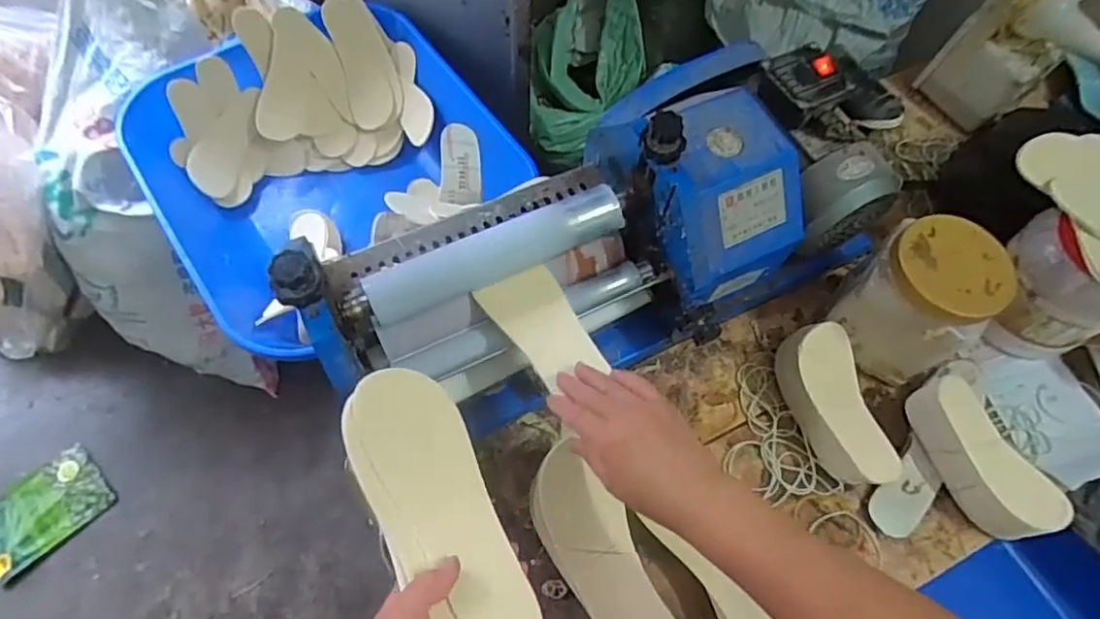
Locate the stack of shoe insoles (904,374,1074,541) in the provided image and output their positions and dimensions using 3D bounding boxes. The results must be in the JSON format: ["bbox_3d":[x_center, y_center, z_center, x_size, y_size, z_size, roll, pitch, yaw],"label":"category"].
[{"bbox_3d":[0.459,0.160,0.659,0.069,0.072,0.169,-30,69,-11],"label":"stack of shoe insoles"}]

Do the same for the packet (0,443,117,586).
[{"bbox_3d":[-1.077,0.426,1.295,0.179,0.018,0.251,40,61,13],"label":"packet"}]

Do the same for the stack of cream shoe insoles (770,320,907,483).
[{"bbox_3d":[0.314,0.107,0.683,0.068,0.076,0.176,-12,66,-3],"label":"stack of cream shoe insoles"}]

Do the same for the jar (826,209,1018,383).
[{"bbox_3d":[0.406,-0.006,0.688,0.123,0.182,0.115,-1,66,2],"label":"jar"}]

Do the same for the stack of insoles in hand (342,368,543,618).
[{"bbox_3d":[-0.080,0.148,0.438,0.081,0.048,0.216,-27,73,-9],"label":"stack of insoles in hand"}]

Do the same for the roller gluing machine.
[{"bbox_3d":[0.067,-0.090,0.650,0.619,0.252,0.273,-30,69,-11],"label":"roller gluing machine"}]

